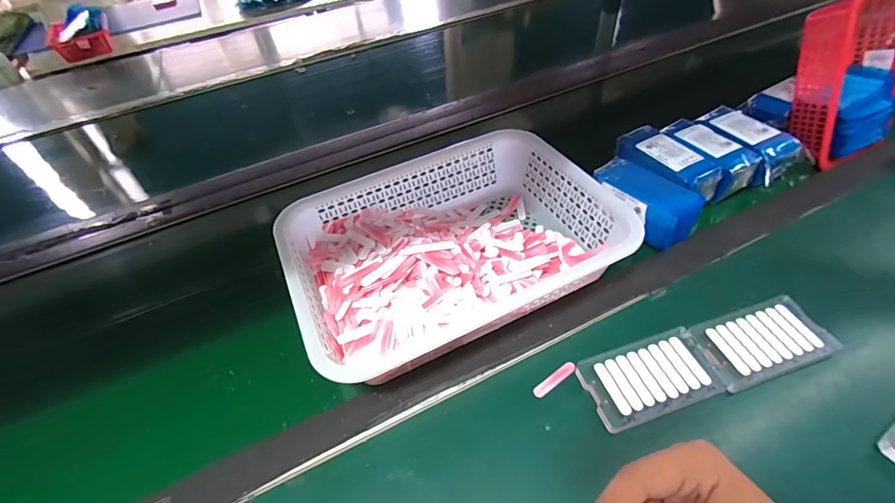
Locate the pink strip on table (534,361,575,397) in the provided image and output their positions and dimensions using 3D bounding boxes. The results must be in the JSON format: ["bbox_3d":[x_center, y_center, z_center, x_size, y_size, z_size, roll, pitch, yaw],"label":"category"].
[{"bbox_3d":[0.105,0.125,0.406,0.051,0.004,0.011,-32,51,-21],"label":"pink strip on table"}]

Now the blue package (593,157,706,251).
[{"bbox_3d":[0.250,-0.063,0.532,0.074,0.052,0.131,-35,52,-23],"label":"blue package"}]

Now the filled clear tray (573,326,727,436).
[{"bbox_3d":[0.193,0.118,0.394,0.121,0.008,0.069,-17,47,-9],"label":"filled clear tray"}]

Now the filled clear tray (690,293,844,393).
[{"bbox_3d":[0.311,0.088,0.413,0.127,0.013,0.071,-17,47,-8],"label":"filled clear tray"}]

